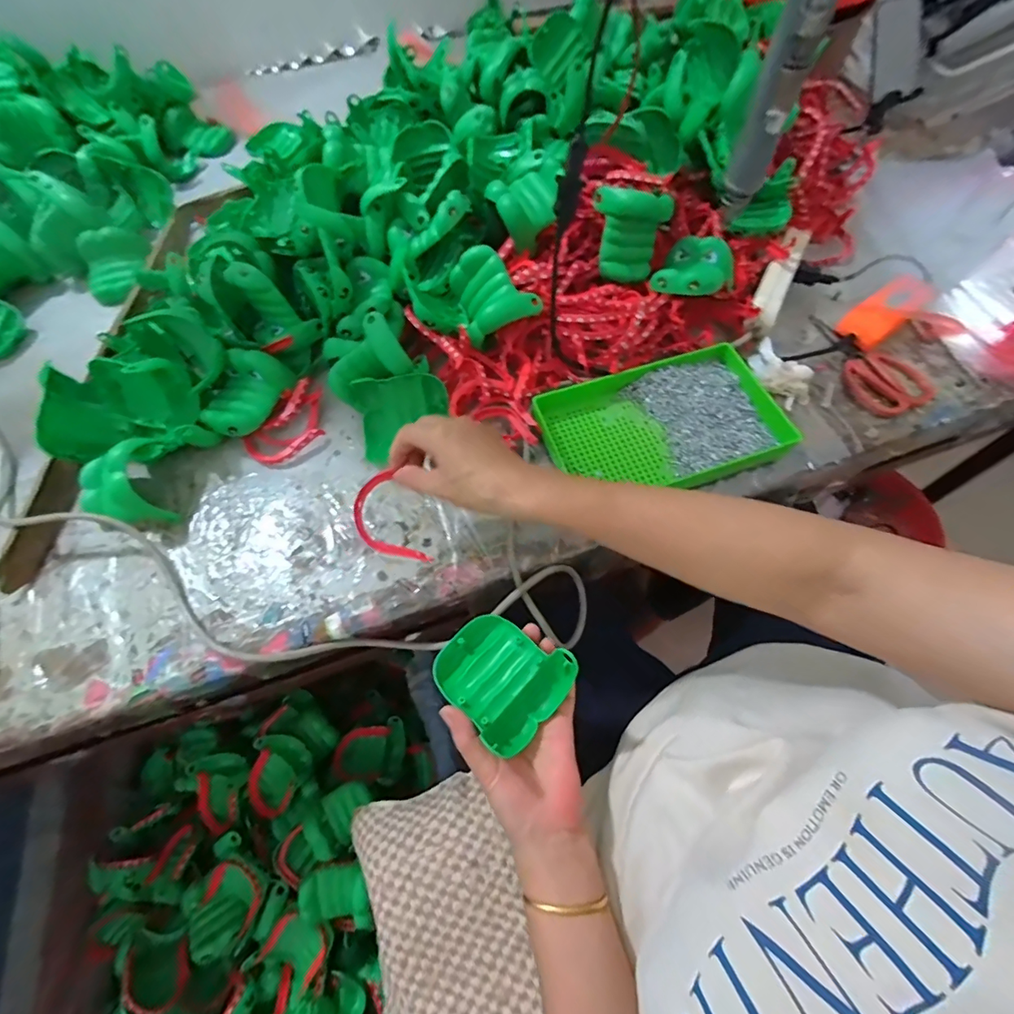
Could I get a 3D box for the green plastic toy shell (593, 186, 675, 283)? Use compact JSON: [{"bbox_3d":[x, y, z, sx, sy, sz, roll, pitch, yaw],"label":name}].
[{"bbox_3d":[0.146,-0.328,0.590,0.089,0.096,0.047,10,33,7],"label":"green plastic toy shell"}]

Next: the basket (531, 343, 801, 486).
[{"bbox_3d":[0.169,-0.090,0.538,0.250,0.037,0.156,-16,63,-7],"label":"basket"}]

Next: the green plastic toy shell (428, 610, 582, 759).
[{"bbox_3d":[-0.004,0.137,0.404,0.096,0.027,0.088,39,70,19],"label":"green plastic toy shell"}]

